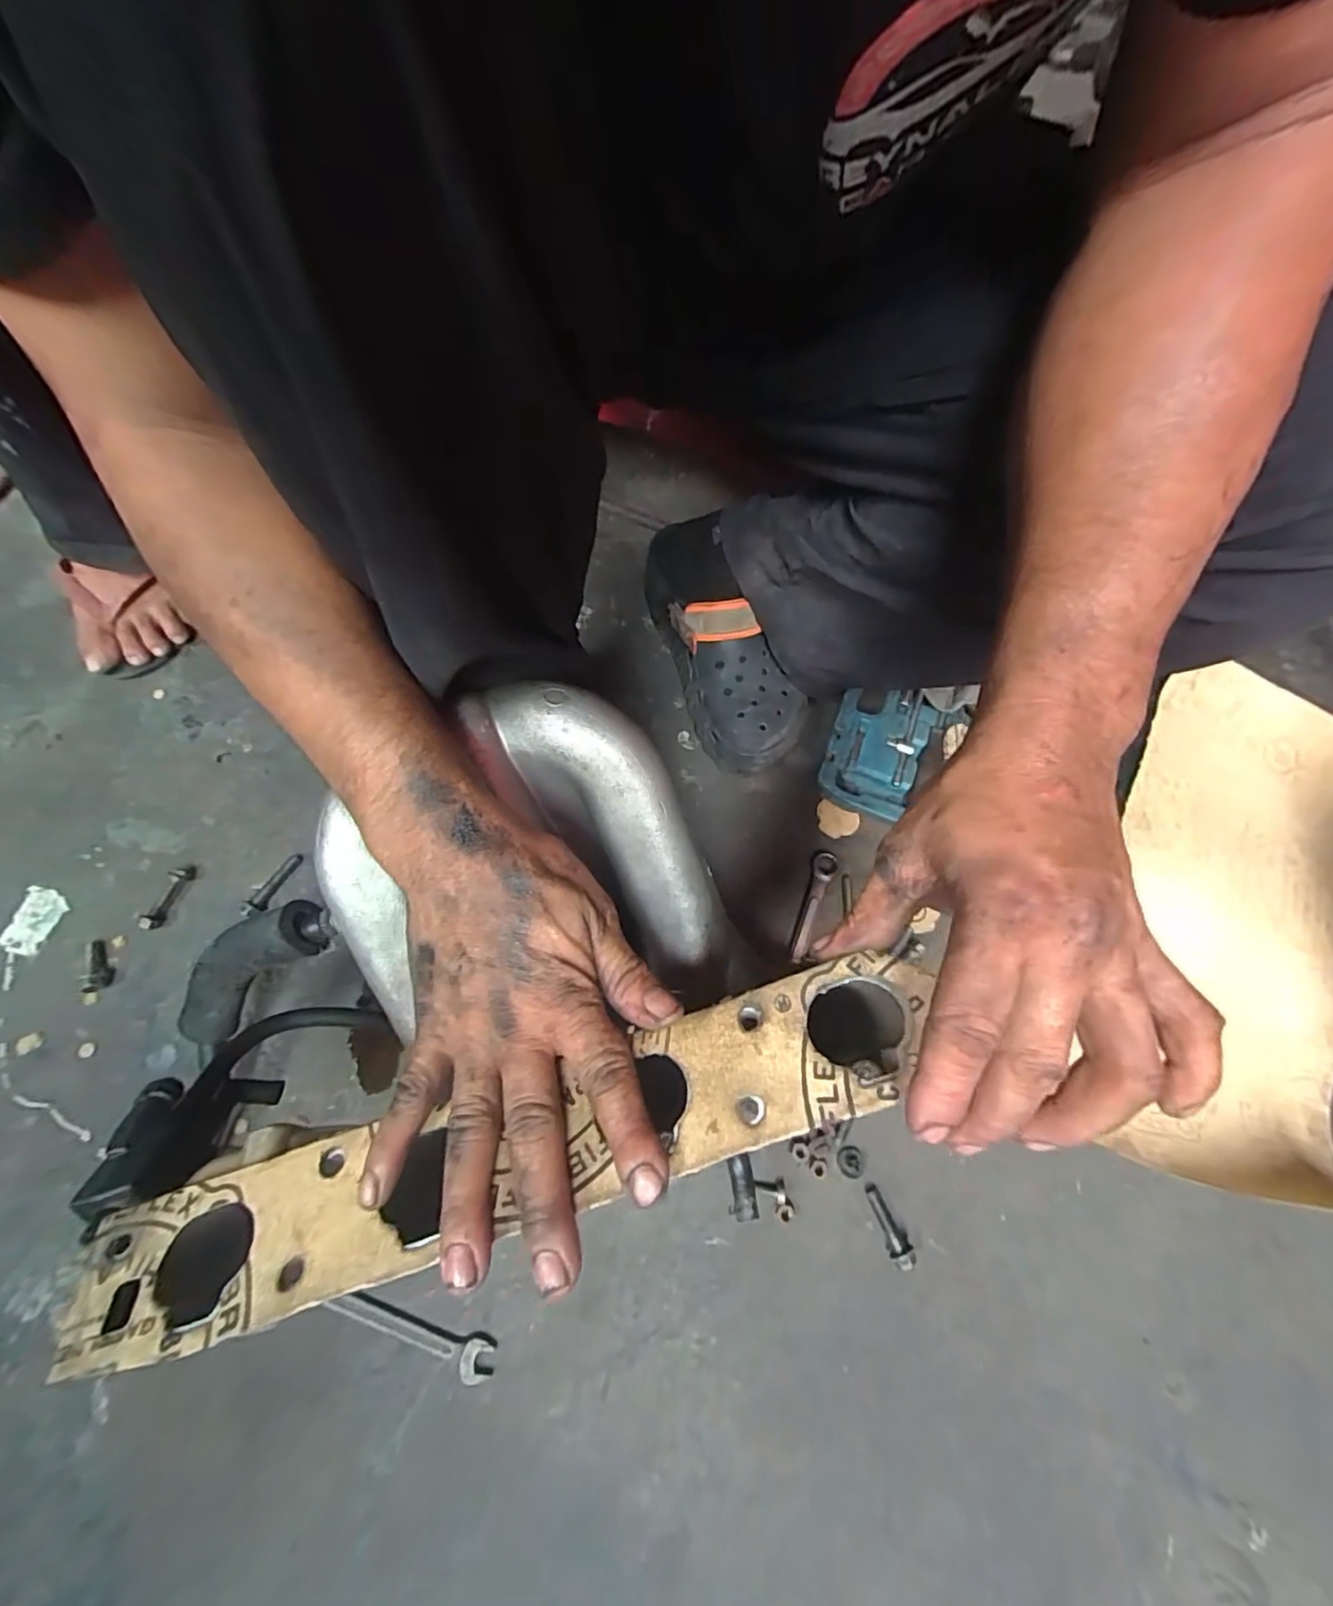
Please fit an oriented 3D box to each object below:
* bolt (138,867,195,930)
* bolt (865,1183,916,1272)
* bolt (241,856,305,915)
[{"bbox_3d":[-0.418,0.079,0.479,0.012,0.015,0.056,13,69,4],"label":"bolt"},{"bbox_3d":[0.160,0.304,0.412,0.014,0.012,0.052,-21,70,-9],"label":"bolt"},{"bbox_3d":[-0.337,0.070,0.493,0.014,0.011,0.061,19,51,6],"label":"bolt"}]

